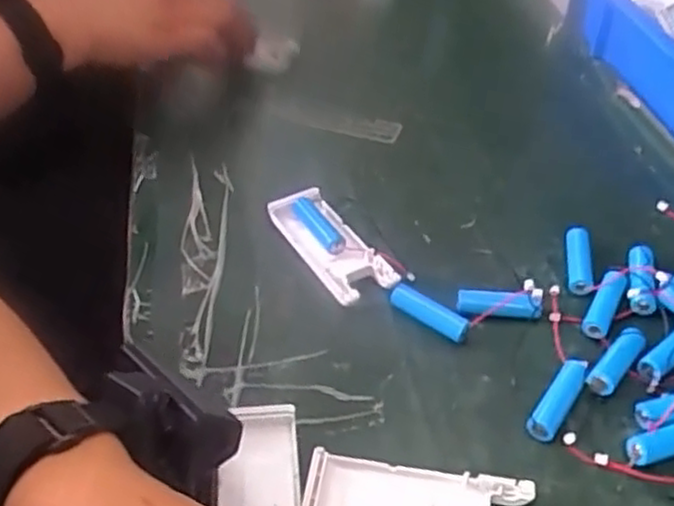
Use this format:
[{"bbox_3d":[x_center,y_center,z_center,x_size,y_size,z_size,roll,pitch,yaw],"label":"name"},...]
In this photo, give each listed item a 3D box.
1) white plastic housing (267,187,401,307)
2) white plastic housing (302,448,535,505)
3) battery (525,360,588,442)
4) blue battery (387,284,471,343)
[{"bbox_3d":[-0.005,-0.006,0.473,0.037,0.015,0.102,-22,46,-23],"label":"white plastic housing"},{"bbox_3d":[0.037,0.119,0.340,0.104,0.012,0.039,8,42,9],"label":"white plastic housing"},{"bbox_3d":[0.117,0.076,0.383,0.016,0.015,0.048,24,47,24],"label":"battery"},{"bbox_3d":[0.055,0.036,0.431,0.052,0.014,0.012,31,50,29],"label":"blue battery"}]

